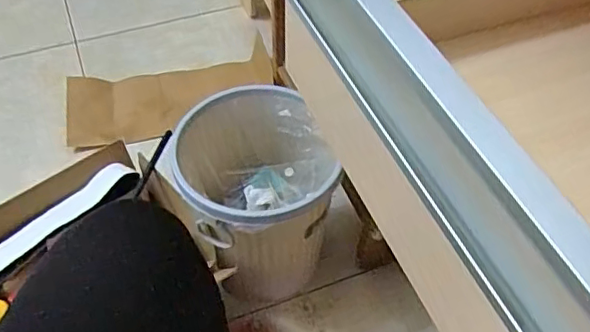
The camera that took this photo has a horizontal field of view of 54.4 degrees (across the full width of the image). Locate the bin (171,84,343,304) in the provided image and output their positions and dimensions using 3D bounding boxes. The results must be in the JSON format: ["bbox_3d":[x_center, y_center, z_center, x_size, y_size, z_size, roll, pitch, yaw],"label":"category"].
[{"bbox_3d":[-0.049,0.051,0.852,0.209,0.244,0.218,0,50,0],"label":"bin"}]

